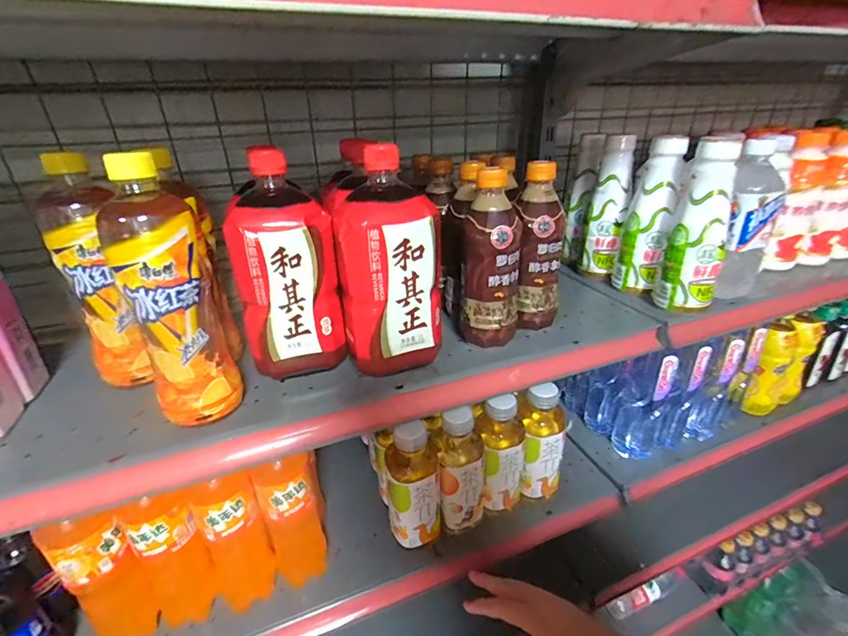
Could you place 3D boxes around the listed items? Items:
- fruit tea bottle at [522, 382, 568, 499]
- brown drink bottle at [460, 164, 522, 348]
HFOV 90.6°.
[{"bbox_3d":[0.170,0.169,0.592,0.056,0.171,0.073,9,28,20],"label":"fruit tea bottle"},{"bbox_3d":[0.073,-0.055,0.448,0.060,0.183,0.061,6,27,16],"label":"brown drink bottle"}]

